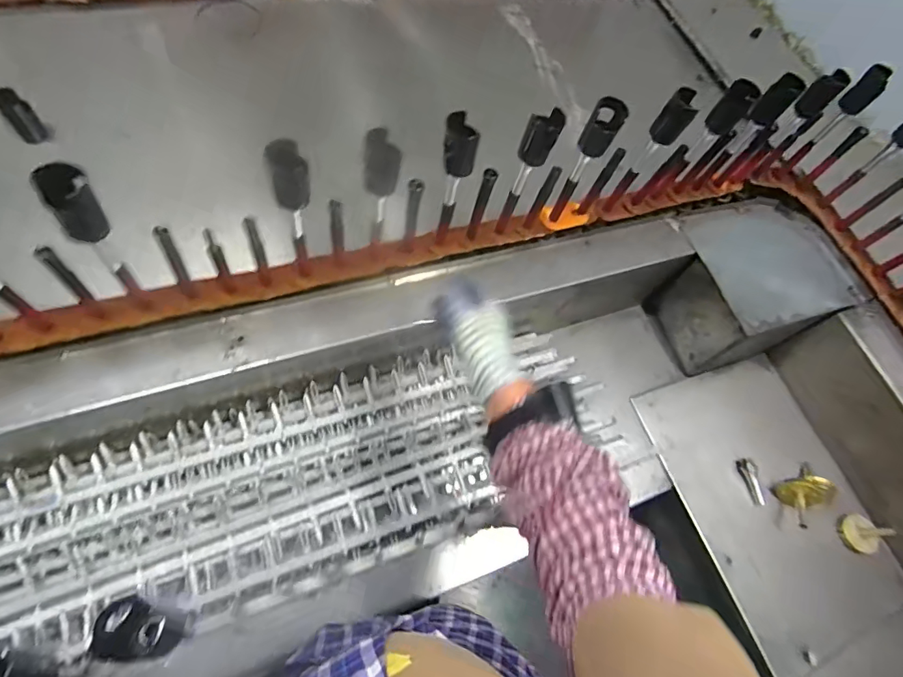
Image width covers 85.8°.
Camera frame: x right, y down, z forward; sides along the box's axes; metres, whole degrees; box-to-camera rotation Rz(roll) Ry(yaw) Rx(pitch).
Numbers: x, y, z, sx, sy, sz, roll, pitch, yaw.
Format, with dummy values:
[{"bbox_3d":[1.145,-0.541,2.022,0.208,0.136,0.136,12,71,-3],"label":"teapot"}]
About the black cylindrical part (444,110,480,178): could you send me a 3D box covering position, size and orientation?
[{"bbox_3d":[0.012,-0.230,0.588,0.037,0.077,0.036,1,61,-2],"label":"black cylindrical part"}]

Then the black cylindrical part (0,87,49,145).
[{"bbox_3d":[-0.623,-0.319,0.704,0.031,0.078,0.037,41,67,18],"label":"black cylindrical part"}]

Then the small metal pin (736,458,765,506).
[{"bbox_3d":[0.563,0.268,0.910,0.034,0.016,0.083,-6,62,-6],"label":"small metal pin"}]

